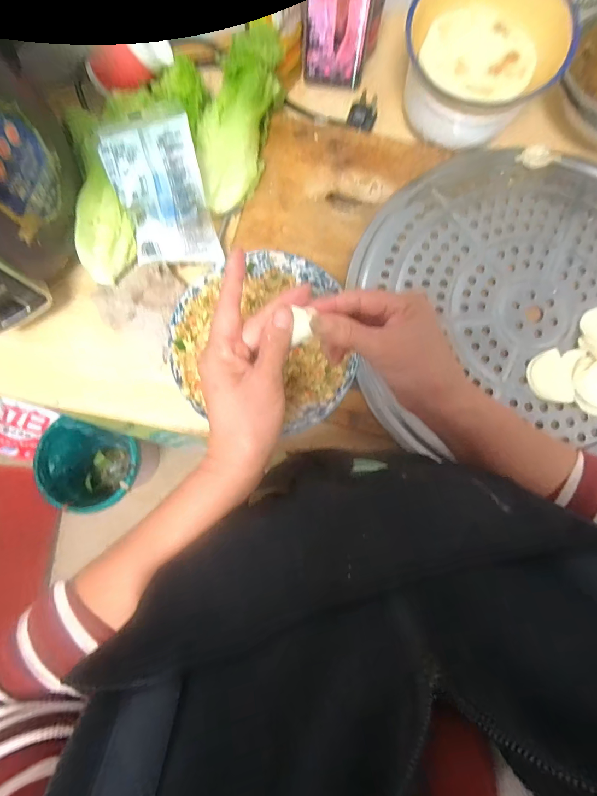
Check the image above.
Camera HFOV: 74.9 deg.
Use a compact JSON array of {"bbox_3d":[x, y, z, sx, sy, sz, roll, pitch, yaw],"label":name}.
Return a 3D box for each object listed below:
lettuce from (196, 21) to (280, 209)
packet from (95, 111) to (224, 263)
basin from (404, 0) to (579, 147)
[{"bbox_3d":[-0.071,-0.319,0.461,0.072,0.059,0.189,17,98,2],"label":"lettuce"},{"bbox_3d":[-0.153,-0.223,0.438,0.106,0.018,0.144,-3,117,15],"label":"packet"},{"bbox_3d":[0.203,-0.383,0.446,0.170,0.099,0.140,15,82,3],"label":"basin"}]

